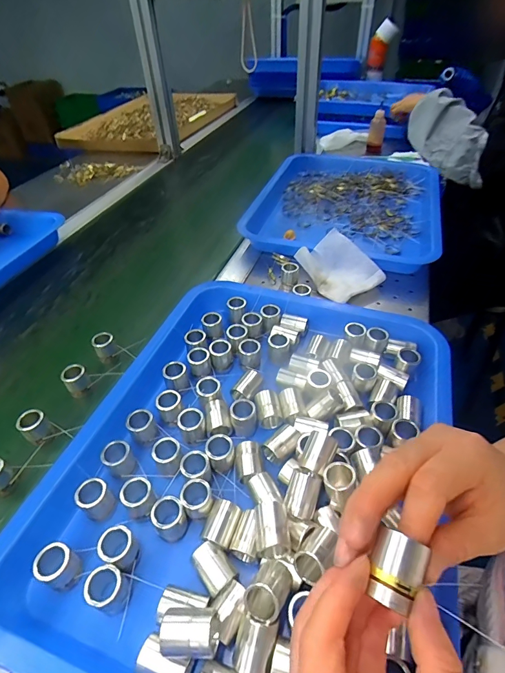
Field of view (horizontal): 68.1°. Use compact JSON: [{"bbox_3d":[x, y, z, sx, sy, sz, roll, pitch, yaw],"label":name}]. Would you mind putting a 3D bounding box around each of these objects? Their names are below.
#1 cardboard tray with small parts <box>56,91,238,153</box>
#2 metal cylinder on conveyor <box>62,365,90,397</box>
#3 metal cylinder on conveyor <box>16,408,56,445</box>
[{"bbox_3d":[-0.301,-0.691,1.179,0.363,0.042,0.597,12,46,14],"label":"cardboard tray with small parts"},{"bbox_3d":[-0.185,0.047,0.396,0.022,0.031,0.018,-26,49,-23],"label":"metal cylinder on conveyor"},{"bbox_3d":[-0.204,0.087,0.356,0.021,0.032,0.023,26,51,26],"label":"metal cylinder on conveyor"}]

